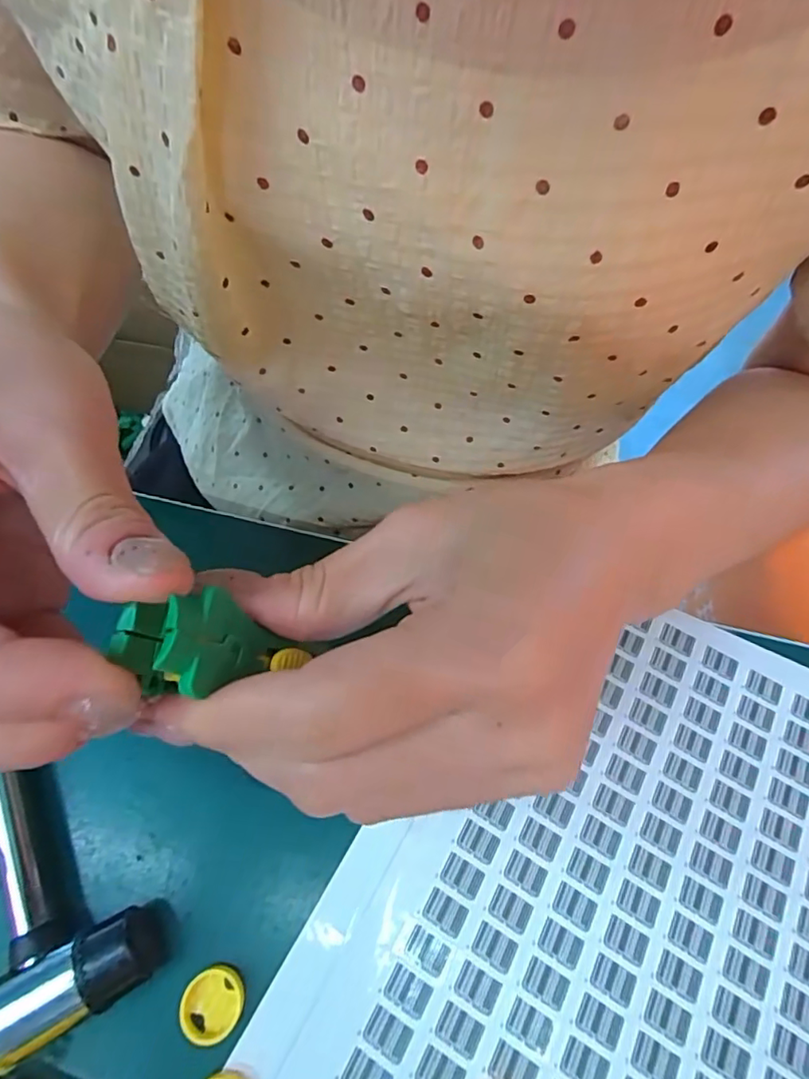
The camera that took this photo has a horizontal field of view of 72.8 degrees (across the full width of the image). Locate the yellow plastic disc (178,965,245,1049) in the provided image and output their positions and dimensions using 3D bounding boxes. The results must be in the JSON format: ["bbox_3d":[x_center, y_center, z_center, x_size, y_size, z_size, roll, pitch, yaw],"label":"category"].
[{"bbox_3d":[-0.064,0.155,0.184,0.019,0.004,0.020,2,62,-3],"label":"yellow plastic disc"}]

